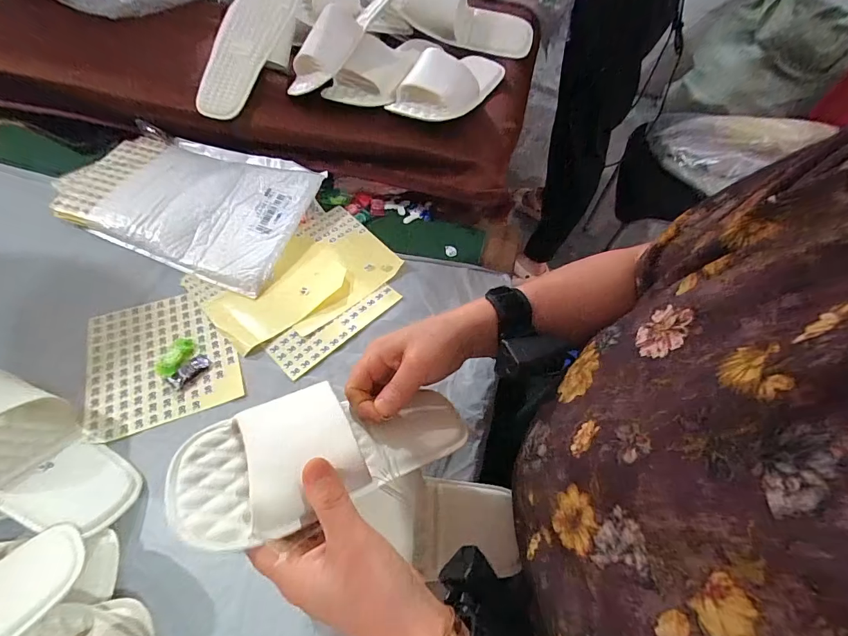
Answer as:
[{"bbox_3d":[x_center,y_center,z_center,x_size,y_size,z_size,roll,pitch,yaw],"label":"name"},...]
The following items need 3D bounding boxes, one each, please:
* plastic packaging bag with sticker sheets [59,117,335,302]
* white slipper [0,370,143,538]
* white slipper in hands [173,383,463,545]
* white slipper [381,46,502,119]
[{"bbox_3d":[-0.357,-0.180,0.592,0.382,0.047,0.212,19,57,9],"label":"plastic packaging bag with sticker sheets"},{"bbox_3d":[-0.381,0.111,0.376,0.239,0.075,0.088,22,57,11],"label":"white slipper"},{"bbox_3d":[-0.058,0.094,0.308,0.228,0.062,0.107,-4,53,-32],"label":"white slipper in hands"},{"bbox_3d":[0.051,-0.353,0.598,0.094,0.055,0.240,37,61,19],"label":"white slipper"}]

